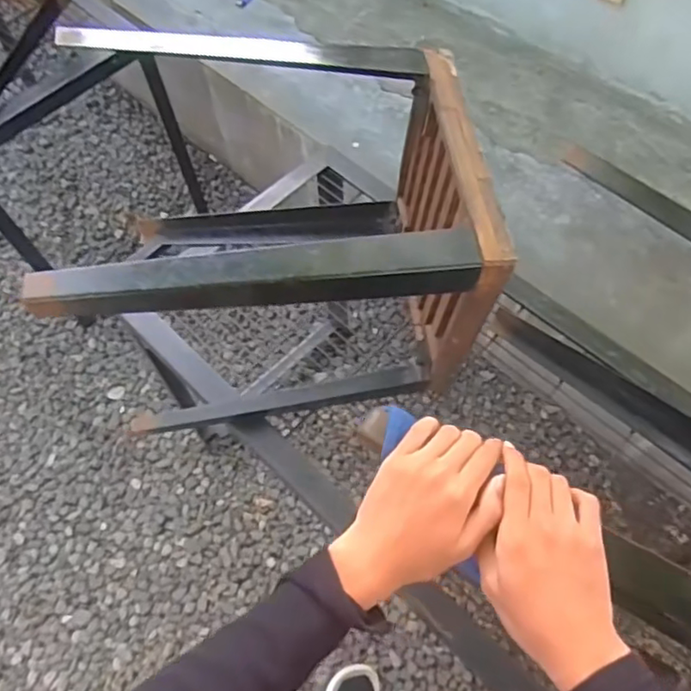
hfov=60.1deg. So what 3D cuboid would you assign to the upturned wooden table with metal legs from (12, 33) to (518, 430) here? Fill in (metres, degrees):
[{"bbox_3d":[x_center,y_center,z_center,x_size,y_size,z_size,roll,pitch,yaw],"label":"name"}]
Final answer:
[{"bbox_3d":[-0.074,-0.137,0.793,0.465,0.406,0.368,-10,62,-2],"label":"upturned wooden table with metal legs"}]

